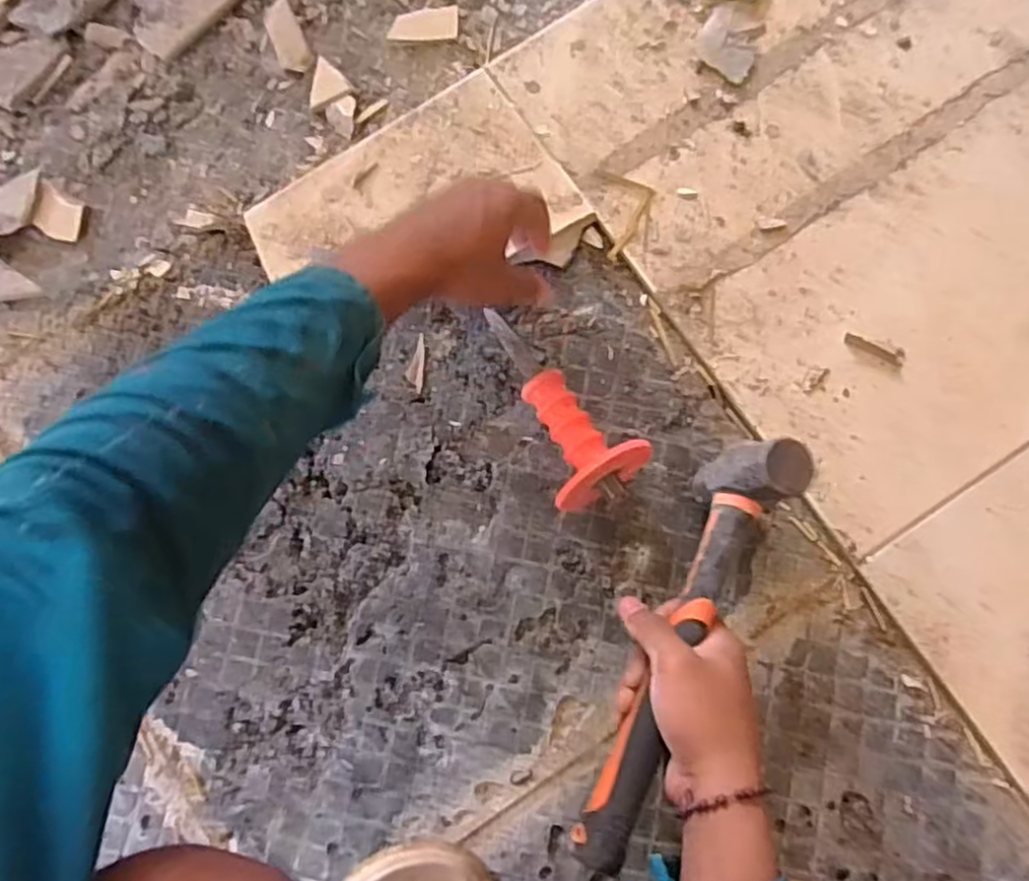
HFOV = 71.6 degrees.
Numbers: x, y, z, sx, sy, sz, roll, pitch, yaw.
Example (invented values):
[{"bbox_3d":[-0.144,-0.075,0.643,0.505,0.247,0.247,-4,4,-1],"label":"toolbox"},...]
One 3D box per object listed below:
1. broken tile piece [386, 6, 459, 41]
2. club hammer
[{"bbox_3d":[-0.078,-0.355,0.610,0.059,0.005,0.030,-5,80,2],"label":"broken tile piece"},{"bbox_3d":[0.108,0.130,0.464,0.047,0.101,0.277,25,79,7],"label":"club hammer"}]

